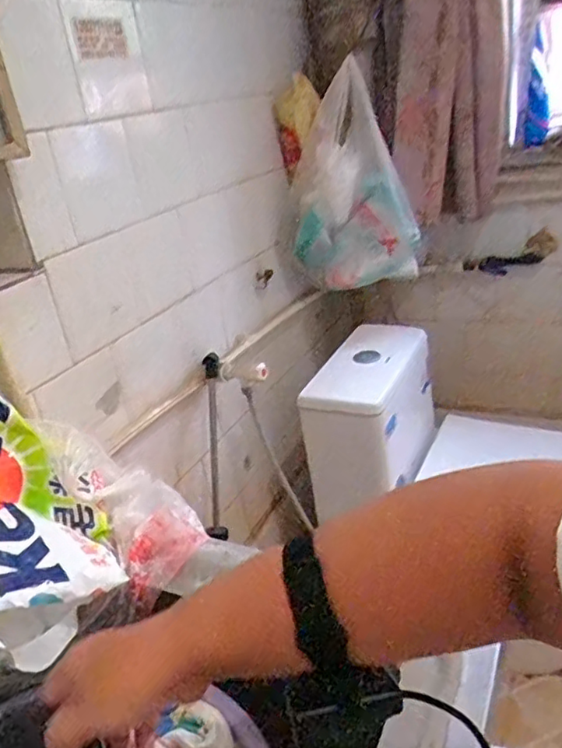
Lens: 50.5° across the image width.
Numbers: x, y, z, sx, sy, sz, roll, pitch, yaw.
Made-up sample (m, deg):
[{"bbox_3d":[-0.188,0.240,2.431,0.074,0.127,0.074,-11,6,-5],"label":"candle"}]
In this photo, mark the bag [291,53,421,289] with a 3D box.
[{"bbox_3d":[0.134,-0.341,1.123,0.245,0.364,0.174,-4,25,5],"label":"bag"}]

